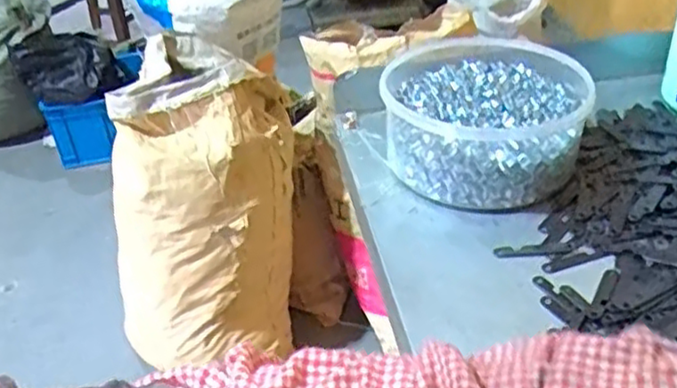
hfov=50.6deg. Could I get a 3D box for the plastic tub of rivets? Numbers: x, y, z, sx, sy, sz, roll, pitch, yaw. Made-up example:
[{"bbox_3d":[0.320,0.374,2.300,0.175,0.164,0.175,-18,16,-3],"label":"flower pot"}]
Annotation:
[{"bbox_3d":[0.111,-0.060,0.545,0.141,0.068,0.157,5,36,15],"label":"plastic tub of rivets"}]

